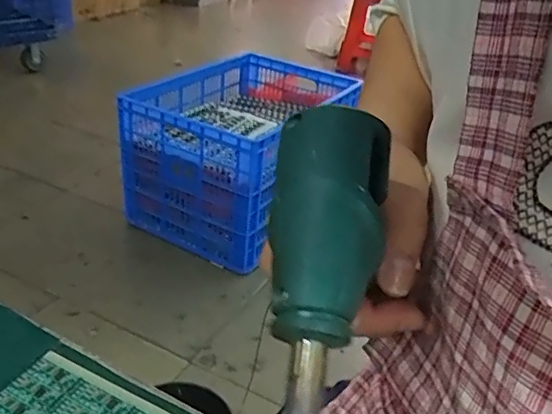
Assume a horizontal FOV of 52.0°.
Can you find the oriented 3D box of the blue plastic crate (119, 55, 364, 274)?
[{"bbox_3d":[-0.116,-0.174,1.860,0.507,0.427,0.731,18,32,19],"label":"blue plastic crate"}]

